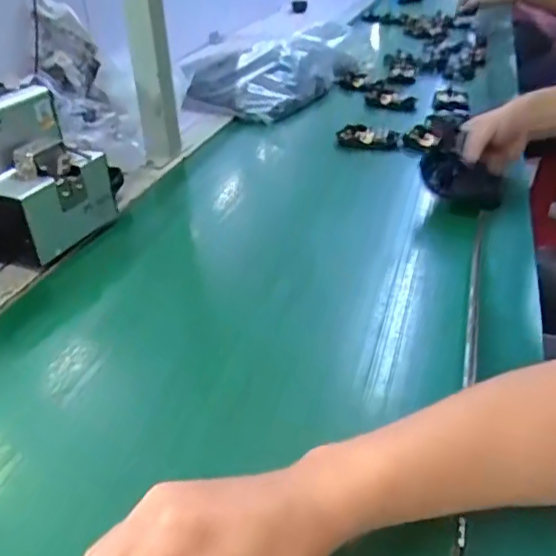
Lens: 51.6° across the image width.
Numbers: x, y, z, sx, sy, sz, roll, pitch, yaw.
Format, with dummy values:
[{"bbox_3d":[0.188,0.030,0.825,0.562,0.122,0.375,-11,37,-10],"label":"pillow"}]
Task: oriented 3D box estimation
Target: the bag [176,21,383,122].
[{"bbox_3d":[-0.013,-0.387,1.060,0.207,0.090,0.379,20,39,32],"label":"bag"}]

